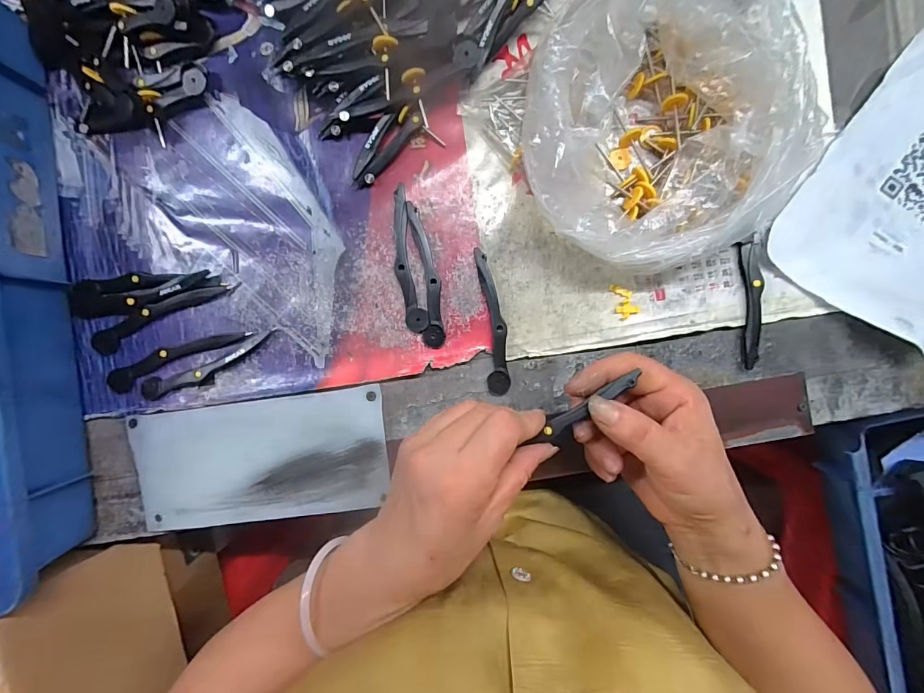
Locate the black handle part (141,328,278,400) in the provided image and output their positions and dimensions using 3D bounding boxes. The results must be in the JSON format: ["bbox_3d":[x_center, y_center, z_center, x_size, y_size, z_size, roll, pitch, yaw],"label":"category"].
[{"bbox_3d":[-0.198,0.018,0.332,0.113,0.008,0.022,-21,91,2],"label":"black handle part"}]

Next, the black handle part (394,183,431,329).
[{"bbox_3d":[-0.043,-0.067,0.328,0.018,0.006,0.112,-9,92,1],"label":"black handle part"}]

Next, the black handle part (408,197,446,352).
[{"bbox_3d":[-0.027,-0.055,0.328,0.018,0.007,0.112,-6,92,1],"label":"black handle part"}]

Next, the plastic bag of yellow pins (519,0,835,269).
[{"bbox_3d":[0.141,-0.140,0.289,0.191,0.072,0.165,-39,91,2],"label":"plastic bag of yellow pins"}]

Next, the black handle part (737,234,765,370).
[{"bbox_3d":[0.220,-0.034,0.320,0.014,0.007,0.097,-4,92,1],"label":"black handle part"}]

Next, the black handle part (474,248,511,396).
[{"bbox_3d":[0.025,-0.019,0.330,0.018,0.006,0.112,-6,92,1],"label":"black handle part"}]

